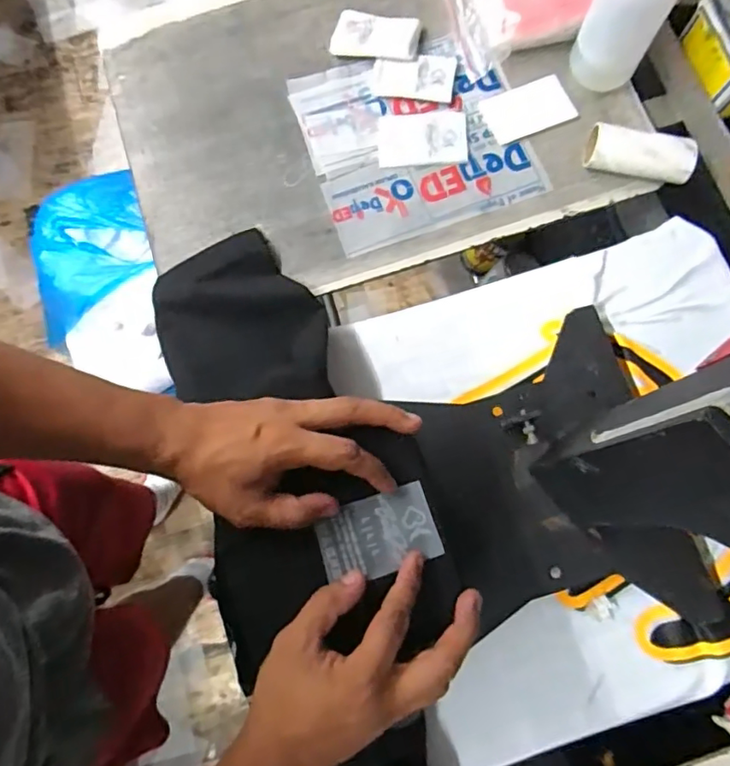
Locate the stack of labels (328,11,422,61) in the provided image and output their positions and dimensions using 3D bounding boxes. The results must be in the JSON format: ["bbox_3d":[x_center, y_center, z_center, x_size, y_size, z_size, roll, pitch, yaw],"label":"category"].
[{"bbox_3d":[0.011,-0.391,0.610,0.092,0.015,0.054,10,77,4],"label":"stack of labels"}]

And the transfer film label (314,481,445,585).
[{"bbox_3d":[0.009,0.108,0.384,0.082,0.004,0.052,-18,77,-3],"label":"transfer film label"}]

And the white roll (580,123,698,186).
[{"bbox_3d":[0.281,-0.234,0.559,0.103,0.034,0.041,14,77,5],"label":"white roll"}]

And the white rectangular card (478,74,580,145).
[{"bbox_3d":[0.179,-0.302,0.597,0.096,0.004,0.060,-21,77,-3],"label":"white rectangular card"}]

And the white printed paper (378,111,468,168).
[{"bbox_3d":[0.063,-0.266,0.591,0.096,0.004,0.061,-4,77,1],"label":"white printed paper"}]

